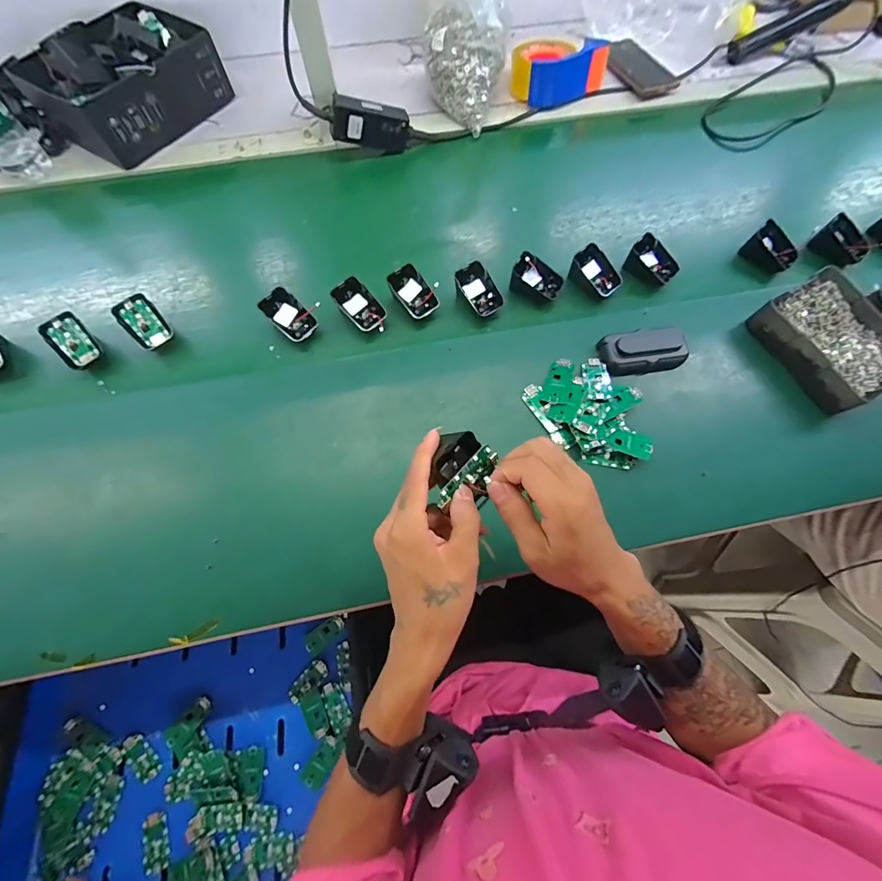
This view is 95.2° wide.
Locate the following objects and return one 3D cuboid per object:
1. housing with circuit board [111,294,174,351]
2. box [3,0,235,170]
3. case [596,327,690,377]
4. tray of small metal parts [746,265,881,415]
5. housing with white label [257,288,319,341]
[{"bbox_3d":[-0.377,-0.148,0.513,0.043,0.025,0.069,-38,93,-20],"label":"housing with circuit board"},{"bbox_3d":[-0.488,-0.571,0.638,0.180,0.095,0.254,30,73,11],"label":"box"},{"bbox_3d":[0.254,-0.112,0.504,0.103,0.030,0.051,-9,70,-2],"label":"case"},{"bbox_3d":[0.486,-0.125,0.500,0.121,0.042,0.155,-30,72,-11],"label":"tray of small metal parts"},{"bbox_3d":[-0.194,-0.160,0.513,0.043,0.015,0.066,-46,103,-10],"label":"housing with white label"}]

